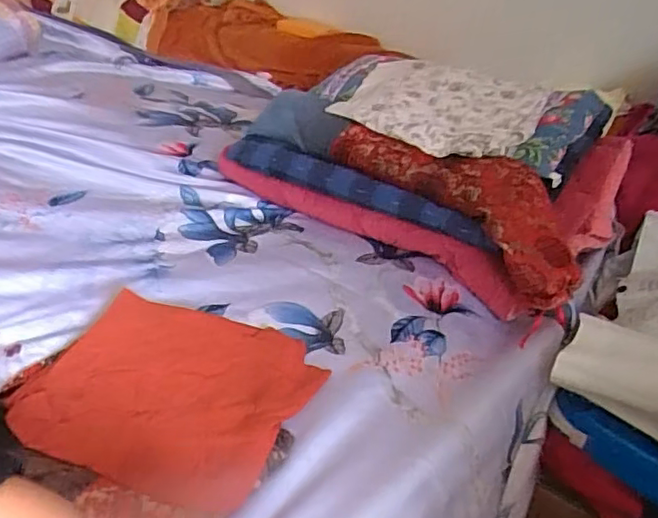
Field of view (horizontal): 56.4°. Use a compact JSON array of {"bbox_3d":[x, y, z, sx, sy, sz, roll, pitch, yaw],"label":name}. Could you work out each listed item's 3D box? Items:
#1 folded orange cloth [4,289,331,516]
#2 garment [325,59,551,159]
[{"bbox_3d":[-0.163,0.125,0.618,0.265,0.027,0.217,15,37,15],"label":"folded orange cloth"},{"bbox_3d":[0.153,-0.223,0.873,0.280,0.049,0.197,23,40,24],"label":"garment"}]

